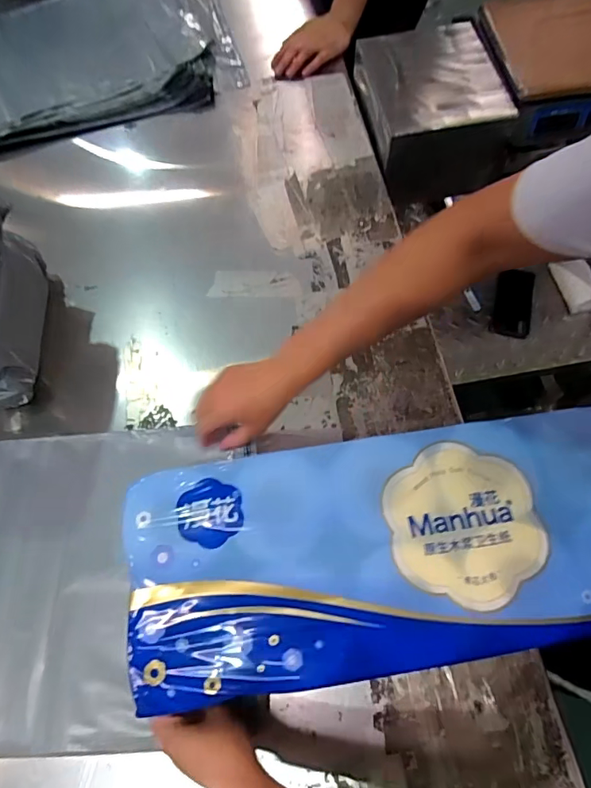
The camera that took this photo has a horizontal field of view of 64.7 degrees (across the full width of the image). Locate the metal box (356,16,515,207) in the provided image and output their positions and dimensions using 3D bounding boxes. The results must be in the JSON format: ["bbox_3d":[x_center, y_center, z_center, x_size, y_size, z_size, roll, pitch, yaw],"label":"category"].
[{"bbox_3d":[0.230,-0.493,0.780,0.214,0.122,0.243,-8,67,-1],"label":"metal box"}]

